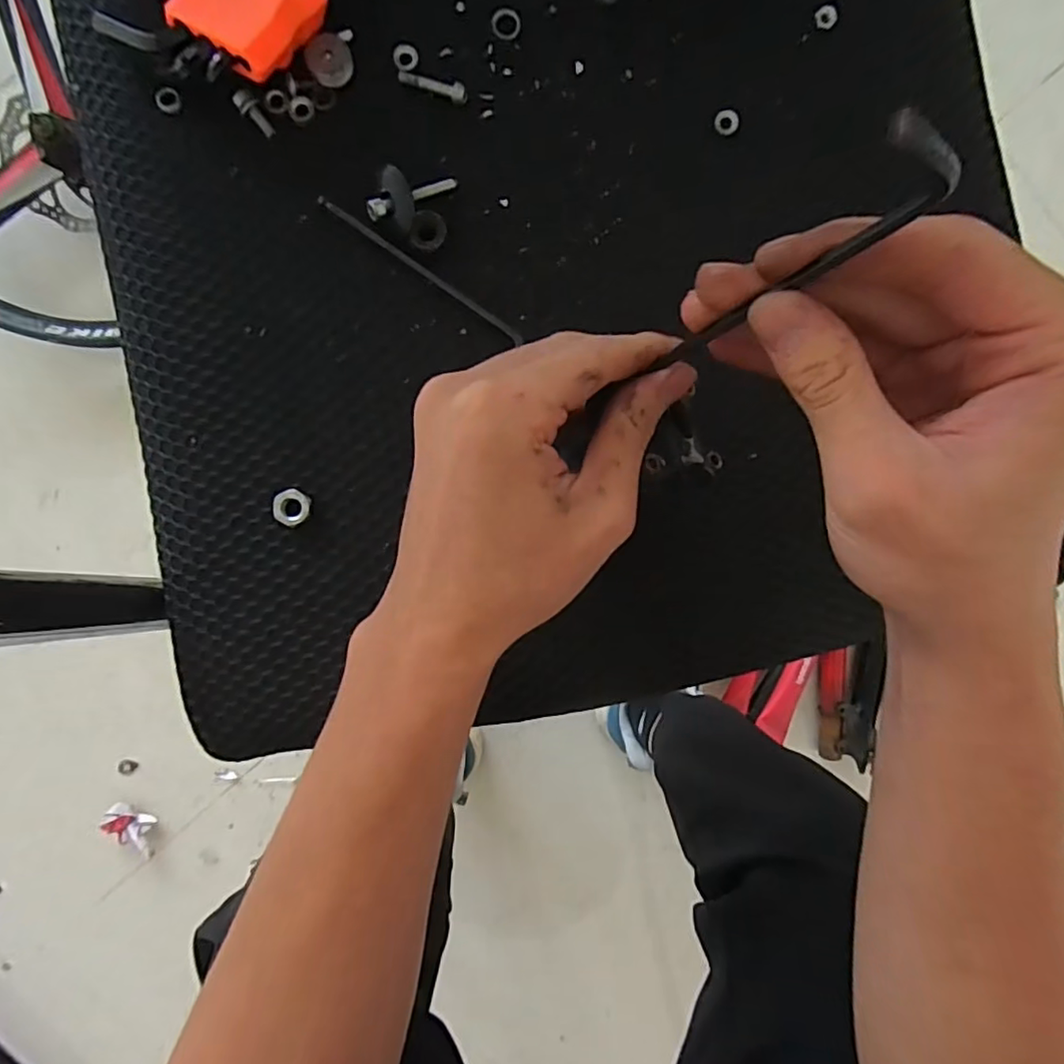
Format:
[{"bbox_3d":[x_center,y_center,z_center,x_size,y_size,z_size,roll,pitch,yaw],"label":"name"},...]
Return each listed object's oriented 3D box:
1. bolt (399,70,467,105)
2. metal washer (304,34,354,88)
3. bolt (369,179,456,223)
[{"bbox_3d":[-0.048,-0.216,0.286,0.034,0.004,0.008,13,91,-3],"label":"bolt"},{"bbox_3d":[-0.096,-0.224,0.281,0.021,0.004,0.022,-3,99,-17],"label":"metal washer"},{"bbox_3d":[-0.057,-0.160,0.282,0.047,0.007,0.008,-32,94,-21],"label":"bolt"}]

